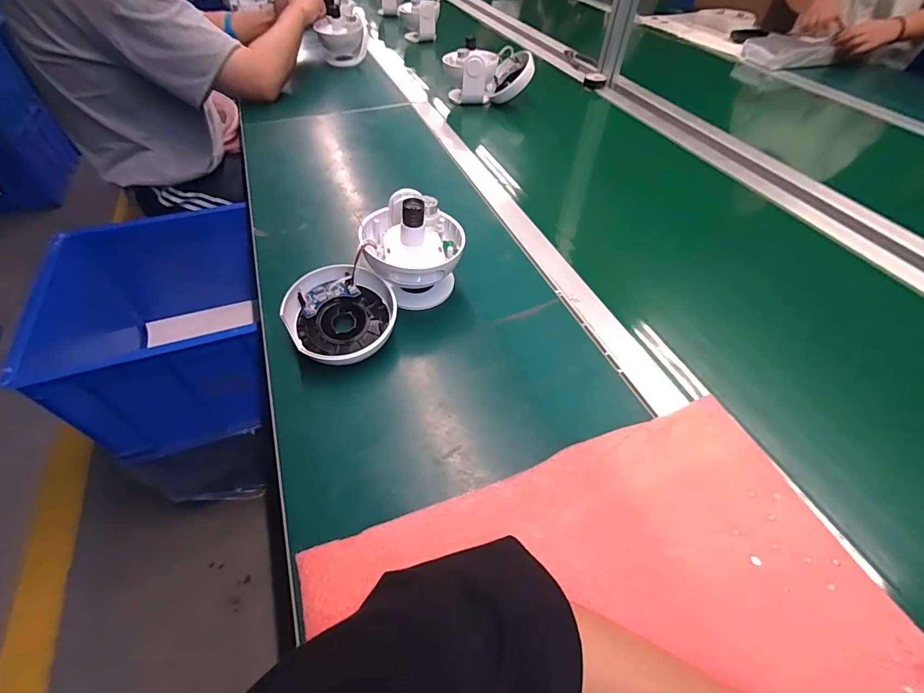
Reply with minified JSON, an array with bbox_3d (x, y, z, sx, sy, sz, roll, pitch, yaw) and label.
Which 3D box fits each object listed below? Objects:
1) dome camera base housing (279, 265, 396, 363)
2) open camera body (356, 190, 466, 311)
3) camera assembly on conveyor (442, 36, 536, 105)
[{"bbox_3d":[-0.129,-0.031,0.444,0.111,0.042,0.119,3,50,-3],"label":"dome camera base housing"},{"bbox_3d":[-0.058,-0.117,0.480,0.113,0.107,0.107,-2,51,-7],"label":"open camera body"},{"bbox_3d":[0.059,-0.593,0.899,0.186,0.096,0.105,9,50,2],"label":"camera assembly on conveyor"}]

